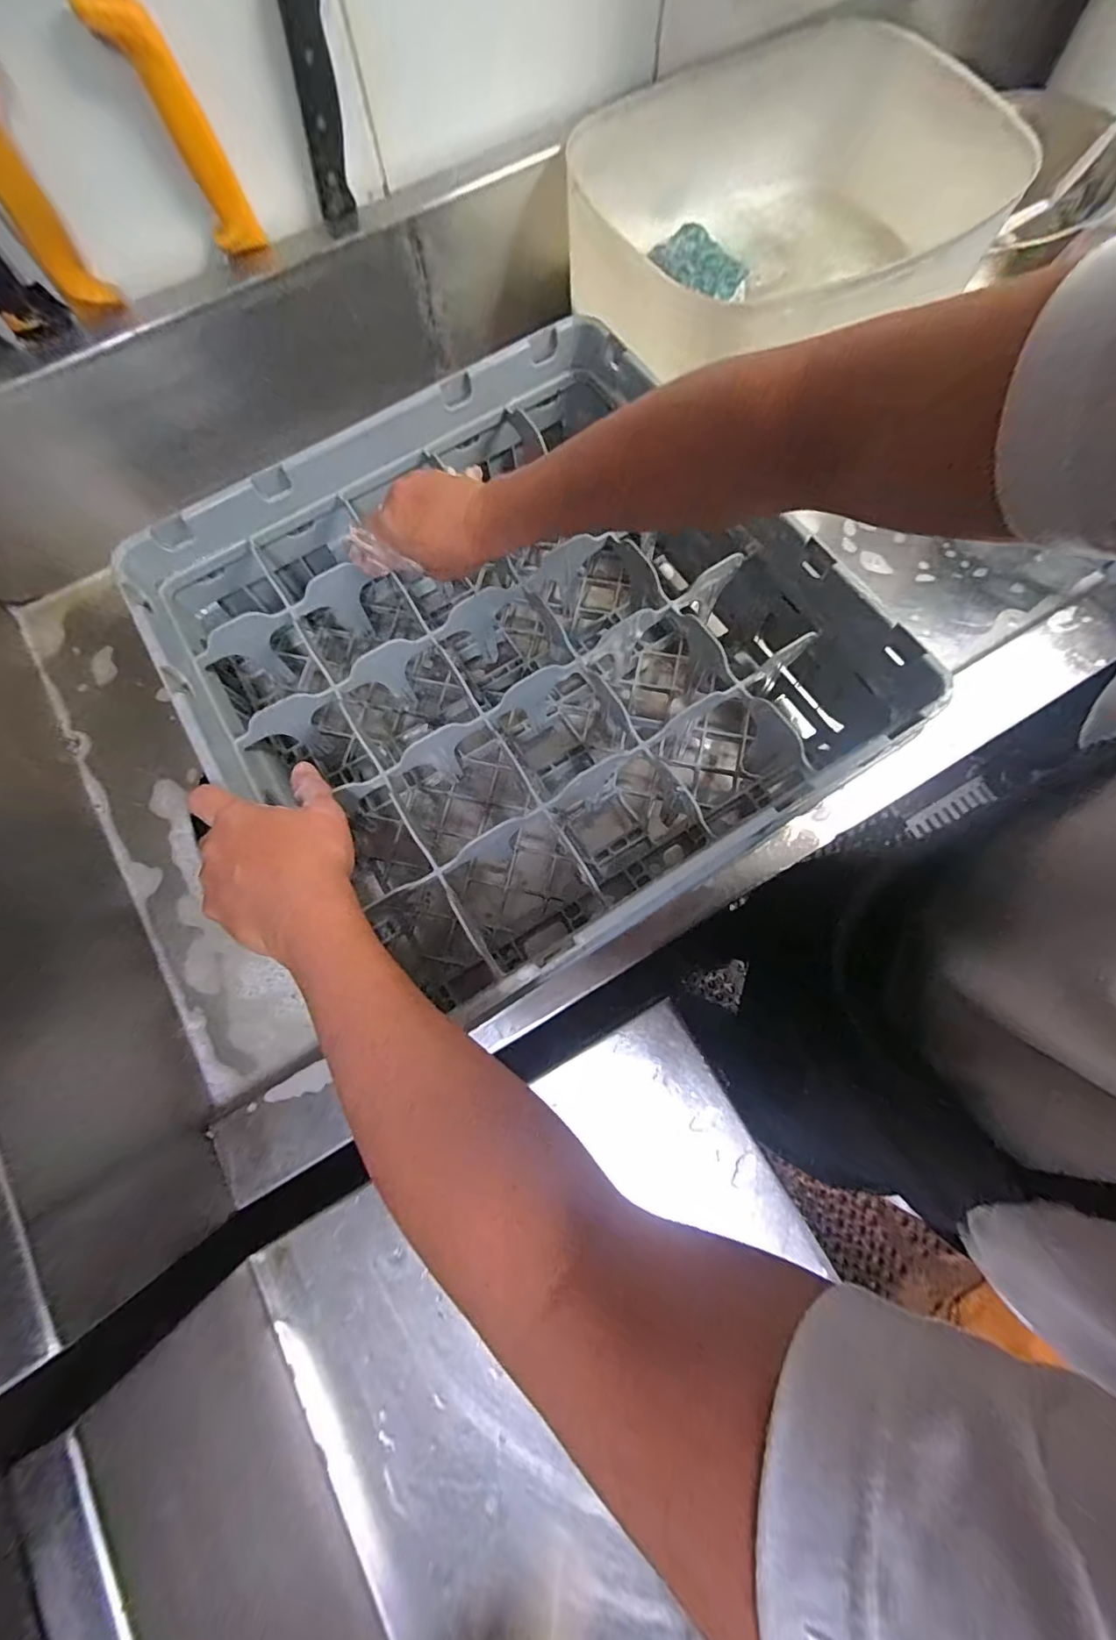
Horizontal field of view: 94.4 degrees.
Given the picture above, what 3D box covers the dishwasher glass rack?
[{"bbox_3d":[-0.047,-0.144,0.476,0.475,0.161,0.468,-32,79,-5],"label":"dishwasher glass rack"}]

